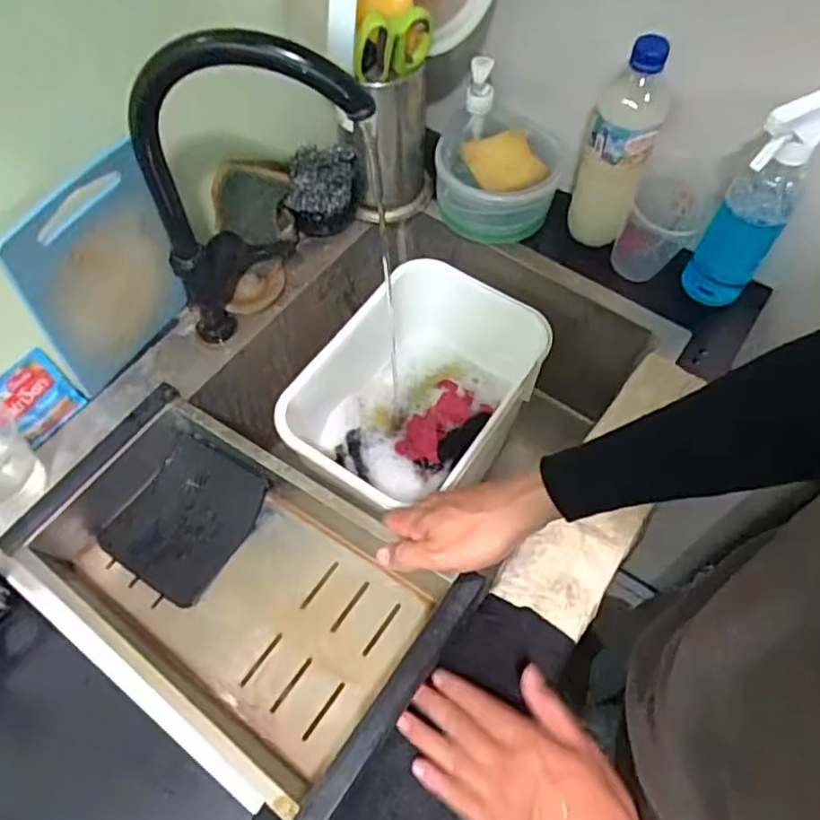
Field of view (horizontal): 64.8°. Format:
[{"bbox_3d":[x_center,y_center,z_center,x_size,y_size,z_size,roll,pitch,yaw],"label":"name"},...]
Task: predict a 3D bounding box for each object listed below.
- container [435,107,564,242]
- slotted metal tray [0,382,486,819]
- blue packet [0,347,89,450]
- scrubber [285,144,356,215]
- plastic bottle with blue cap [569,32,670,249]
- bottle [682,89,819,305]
[{"bbox_3d":[0.097,-0.264,0.733,0.131,0.083,0.116,13,60,7],"label":"container"},{"bbox_3d":[-0.148,0.136,0.535,0.365,0.065,0.191,27,64,25],"label":"slotted metal tray"},{"bbox_3d":[-0.342,-0.005,0.592,0.017,0.082,0.071,23,65,25],"label":"blue packet"},{"bbox_3d":[-0.096,-0.250,0.697,0.073,0.071,0.039,-5,59,-3],"label":"scrubber"},{"bbox_3d":[0.215,-0.270,0.666,0.067,0.214,0.066,13,60,7],"label":"plastic bottle with blue cap"},{"bbox_3d":[0.336,-0.193,0.621,0.065,0.233,0.072,36,65,19],"label":"bottle"}]

